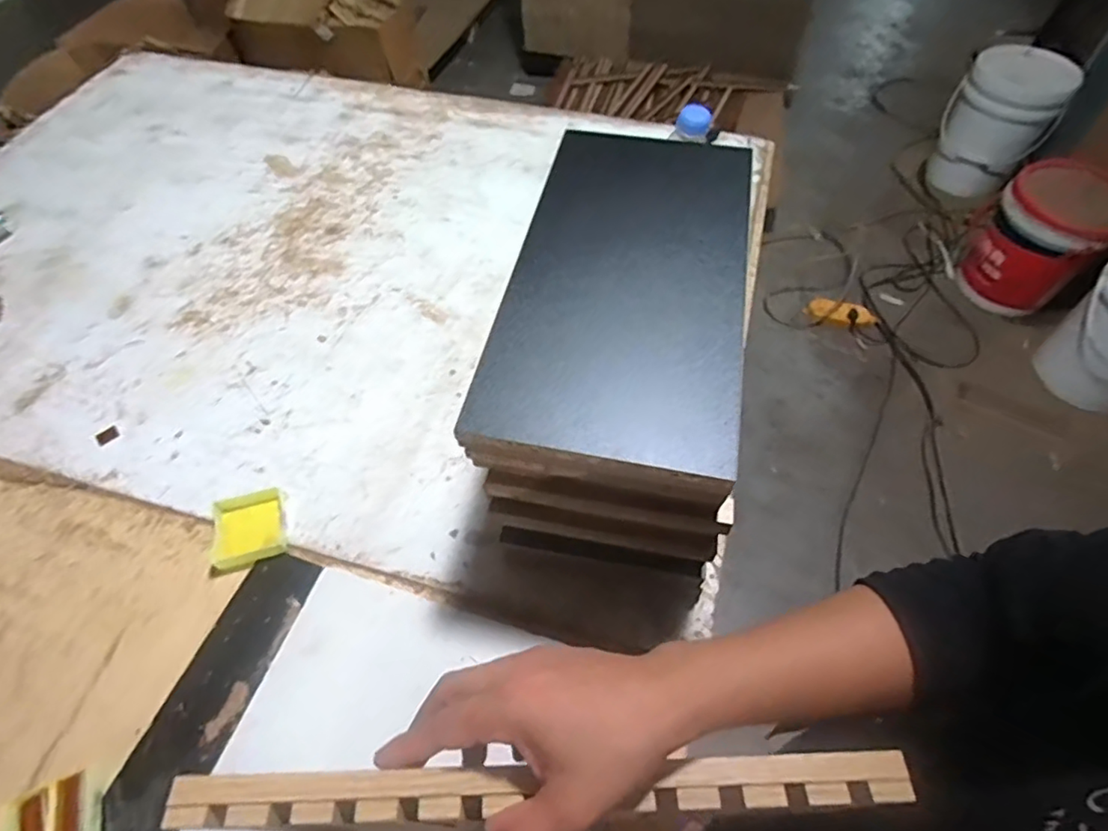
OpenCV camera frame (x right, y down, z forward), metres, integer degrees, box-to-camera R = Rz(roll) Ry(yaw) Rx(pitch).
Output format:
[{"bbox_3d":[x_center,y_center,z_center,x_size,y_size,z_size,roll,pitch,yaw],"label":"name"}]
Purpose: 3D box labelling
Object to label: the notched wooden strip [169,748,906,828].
[{"bbox_3d":[-0.007,0.184,0.287,0.354,0.008,0.023,-2,58,0],"label":"notched wooden strip"}]

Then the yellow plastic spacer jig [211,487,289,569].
[{"bbox_3d":[-0.301,0.110,0.575,0.063,0.015,0.073,-15,59,-9],"label":"yellow plastic spacer jig"}]

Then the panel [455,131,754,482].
[{"bbox_3d":[0.062,-0.119,0.468,0.178,0.016,0.355,11,58,7],"label":"panel"}]

